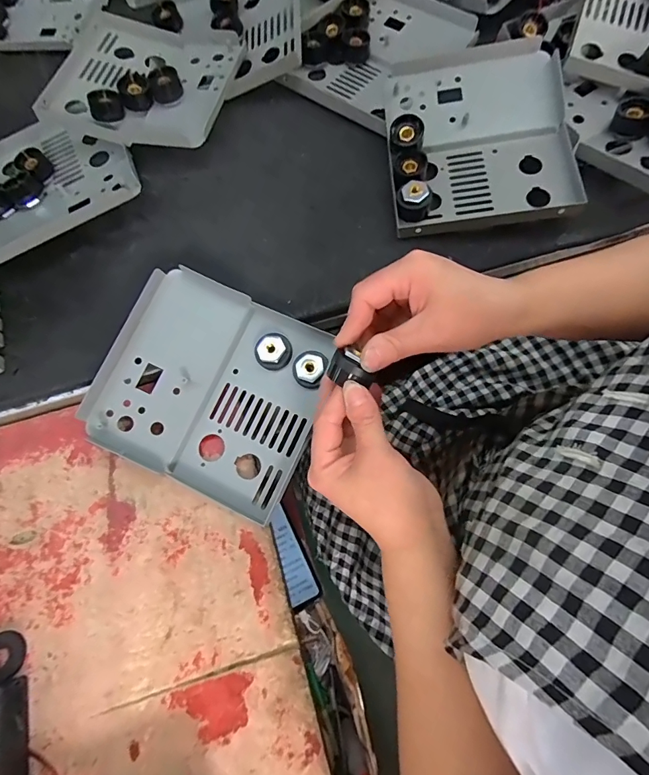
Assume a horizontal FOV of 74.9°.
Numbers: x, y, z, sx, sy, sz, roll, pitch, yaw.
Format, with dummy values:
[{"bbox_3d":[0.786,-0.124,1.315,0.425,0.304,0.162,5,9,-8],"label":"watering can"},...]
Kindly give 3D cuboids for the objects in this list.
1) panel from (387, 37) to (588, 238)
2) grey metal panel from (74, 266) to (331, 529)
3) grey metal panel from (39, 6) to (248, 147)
[{"bbox_3d":[0.140,-0.228,0.386,0.161,0.045,0.174,-5,69,0],"label":"panel"},{"bbox_3d":[-0.093,-0.002,0.338,0.173,0.029,0.153,23,76,8],"label":"grey metal panel"},{"bbox_3d":[-0.188,-0.319,0.432,0.181,0.029,0.166,11,70,6],"label":"grey metal panel"}]

